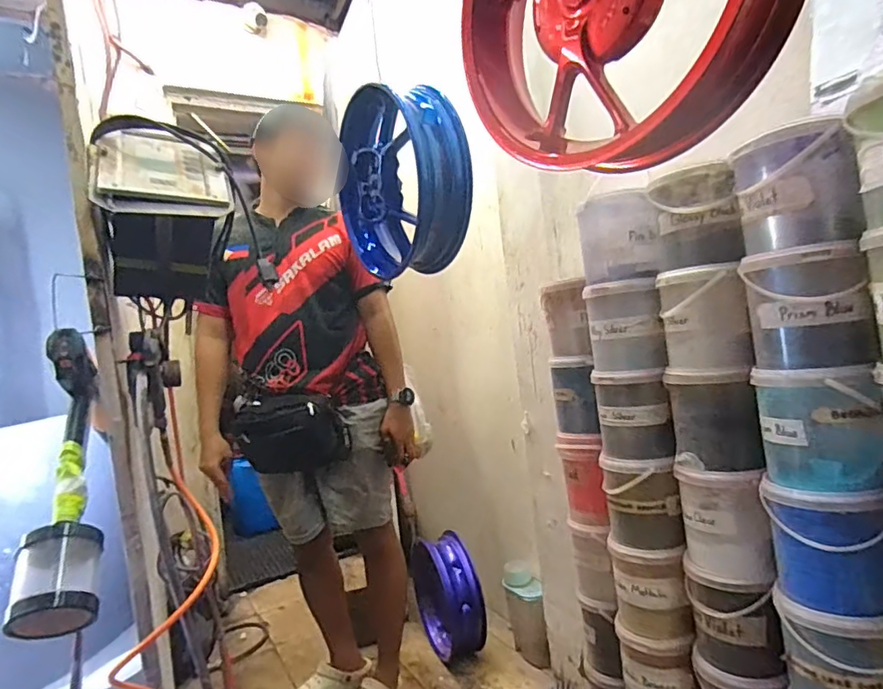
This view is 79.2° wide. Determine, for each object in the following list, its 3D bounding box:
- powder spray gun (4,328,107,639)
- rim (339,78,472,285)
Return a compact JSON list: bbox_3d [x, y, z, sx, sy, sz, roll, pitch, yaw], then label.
[{"bbox_3d":[-0.467,0.155,0.657,0.076,0.367,0.087,-6,-33,-24],"label":"powder spray gun"},{"bbox_3d":[-0.089,-0.329,1.116,0.155,0.343,0.346,-6,0,-25],"label":"rim"}]

